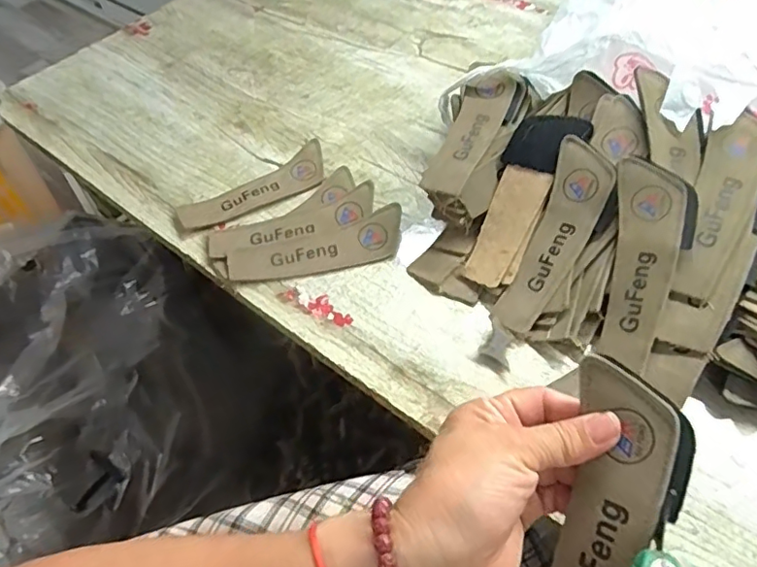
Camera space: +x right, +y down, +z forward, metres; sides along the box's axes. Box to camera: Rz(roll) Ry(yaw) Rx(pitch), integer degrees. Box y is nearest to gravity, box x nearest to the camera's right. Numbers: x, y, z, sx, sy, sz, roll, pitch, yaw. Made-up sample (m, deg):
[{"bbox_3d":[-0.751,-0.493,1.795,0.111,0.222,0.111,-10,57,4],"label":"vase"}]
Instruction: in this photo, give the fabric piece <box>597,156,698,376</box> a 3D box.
[{"bbox_3d":[0.190,-0.015,0.387,0.049,0.010,0.144,7,86,28],"label":"fabric piece"}]

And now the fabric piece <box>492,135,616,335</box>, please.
[{"bbox_3d":[0.139,-0.033,0.420,0.051,0.009,0.152,23,89,25],"label":"fabric piece"}]

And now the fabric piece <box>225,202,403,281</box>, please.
[{"bbox_3d":[-0.052,-0.028,0.476,0.153,0.017,0.044,-15,54,-7],"label":"fabric piece"}]

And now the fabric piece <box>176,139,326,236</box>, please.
[{"bbox_3d":[-0.118,-0.089,0.529,0.152,0.009,0.045,-28,59,-15],"label":"fabric piece"}]

